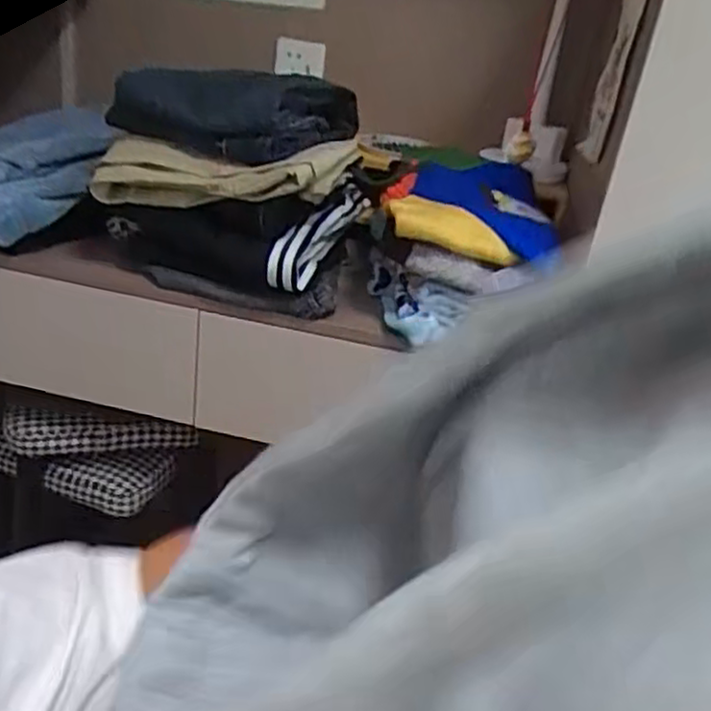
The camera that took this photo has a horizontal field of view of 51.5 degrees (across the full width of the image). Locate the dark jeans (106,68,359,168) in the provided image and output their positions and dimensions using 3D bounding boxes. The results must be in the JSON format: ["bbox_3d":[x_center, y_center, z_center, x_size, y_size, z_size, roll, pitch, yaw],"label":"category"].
[{"bbox_3d":[-0.153,-0.314,0.948,0.252,0.083,0.178,18,27,19],"label":"dark jeans"}]

